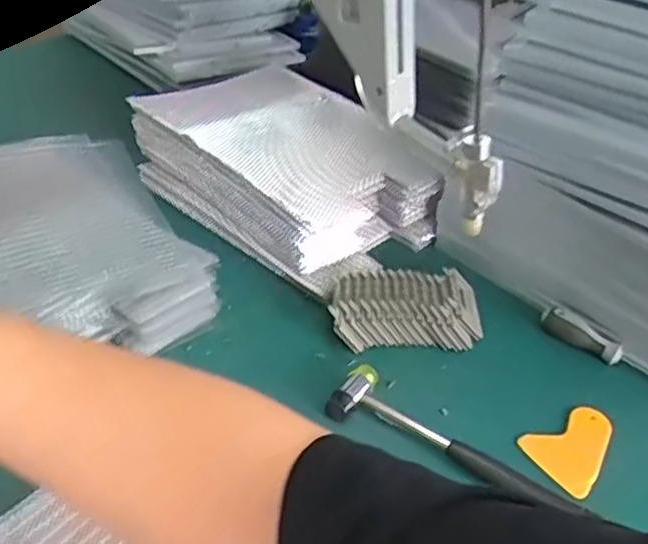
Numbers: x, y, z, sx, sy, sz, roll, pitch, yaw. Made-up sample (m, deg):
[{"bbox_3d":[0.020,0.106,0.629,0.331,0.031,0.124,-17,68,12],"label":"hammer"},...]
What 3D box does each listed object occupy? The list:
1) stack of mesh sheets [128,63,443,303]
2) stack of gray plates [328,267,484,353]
[{"bbox_3d":[-0.053,-0.116,0.838,0.332,0.117,0.185,32,44,29],"label":"stack of mesh sheets"},{"bbox_3d":[0.089,0.040,0.737,0.172,0.040,0.095,-1,38,-11],"label":"stack of gray plates"}]

